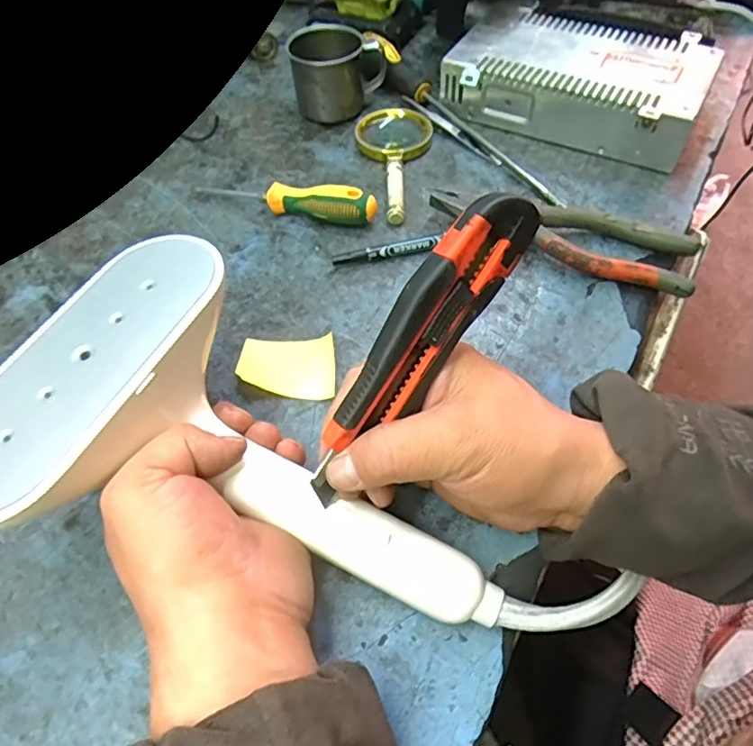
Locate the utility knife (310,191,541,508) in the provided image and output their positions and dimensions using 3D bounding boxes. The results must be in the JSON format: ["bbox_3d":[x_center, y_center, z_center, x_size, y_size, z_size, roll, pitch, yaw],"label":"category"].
[{"bbox_3d":[0.017,-0.012,0.255,0.025,0.031,0.160,37,94,24],"label":"utility knife"}]

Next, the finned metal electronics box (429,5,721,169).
[{"bbox_3d":[0.178,-0.261,0.497,0.211,0.051,0.124,24,61,17],"label":"finned metal electronics box"}]

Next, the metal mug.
[{"bbox_3d":[-0.036,-0.277,0.514,0.082,0.062,0.061,-4,56,0],"label":"metal mug"}]

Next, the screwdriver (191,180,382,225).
[{"bbox_3d":[-0.076,-0.141,0.444,0.155,0.030,0.023,18,59,14],"label":"screwdriver"}]

